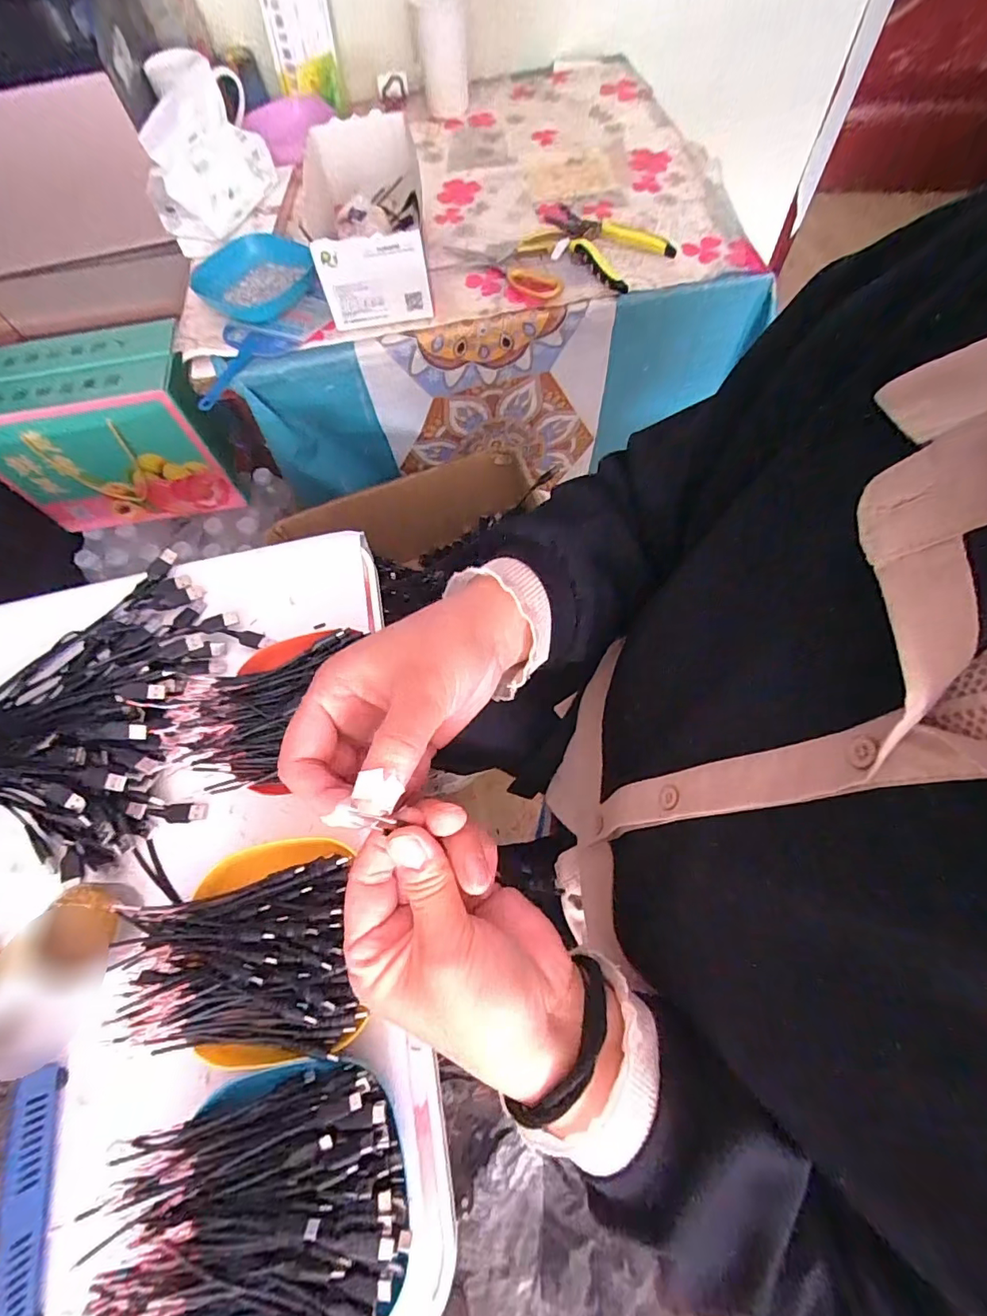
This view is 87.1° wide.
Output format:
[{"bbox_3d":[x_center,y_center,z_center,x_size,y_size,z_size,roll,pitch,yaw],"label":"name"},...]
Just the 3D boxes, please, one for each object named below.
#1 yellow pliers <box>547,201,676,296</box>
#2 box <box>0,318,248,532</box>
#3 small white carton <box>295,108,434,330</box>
[{"bbox_3d":[0.132,-0.521,0.649,0.167,0.027,0.101,39,74,17],"label":"yellow pliers"},{"bbox_3d":[-0.610,-0.364,0.850,0.323,0.235,0.173,-5,67,1],"label":"box"},{"bbox_3d":[-0.159,-0.536,0.625,0.143,0.109,0.240,-10,67,-1],"label":"small white carton"}]

